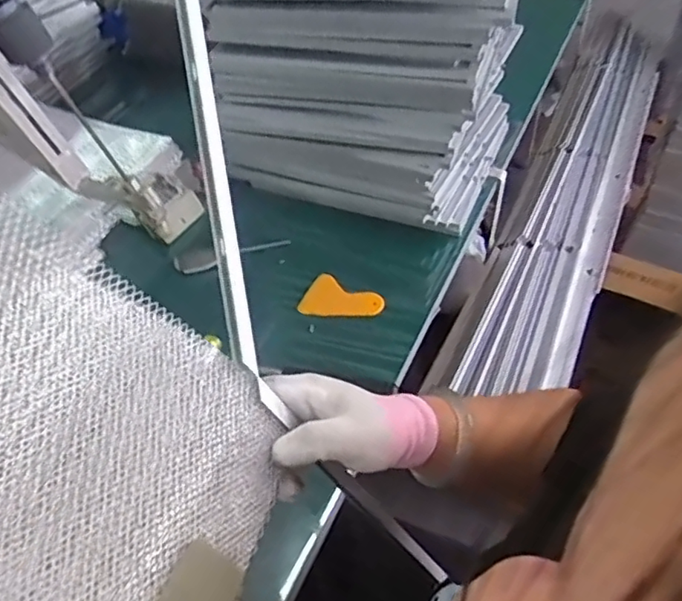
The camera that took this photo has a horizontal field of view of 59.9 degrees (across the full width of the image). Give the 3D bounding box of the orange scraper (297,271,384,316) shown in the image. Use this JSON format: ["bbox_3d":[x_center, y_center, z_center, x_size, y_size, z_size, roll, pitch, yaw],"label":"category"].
[{"bbox_3d":[0.002,0.001,0.767,0.101,0.012,0.067,20,53,21],"label":"orange scraper"}]

